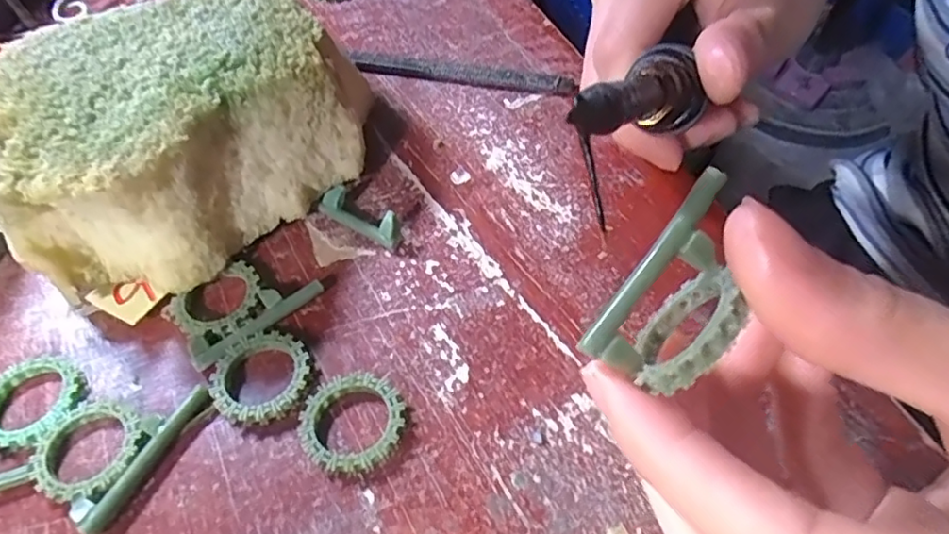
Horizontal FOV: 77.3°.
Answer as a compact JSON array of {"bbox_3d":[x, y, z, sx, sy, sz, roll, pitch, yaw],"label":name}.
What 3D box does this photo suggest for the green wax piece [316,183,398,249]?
[{"bbox_3d":[-0.036,-0.016,0.191,0.031,0.010,0.008,26,59,22],"label":"green wax piece"}]

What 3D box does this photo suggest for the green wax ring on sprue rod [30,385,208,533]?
[{"bbox_3d":[-0.093,0.044,0.153,0.031,0.005,0.038,20,57,18],"label":"green wax ring on sprue rod"}]

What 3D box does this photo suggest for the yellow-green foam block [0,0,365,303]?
[{"bbox_3d":[-0.093,-0.044,0.193,0.100,0.046,0.094,-24,56,-15],"label":"yellow-green foam block"}]

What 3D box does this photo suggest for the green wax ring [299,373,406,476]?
[{"bbox_3d":[-0.031,0.040,0.152,0.026,0.005,0.025,-2,52,3],"label":"green wax ring"}]

